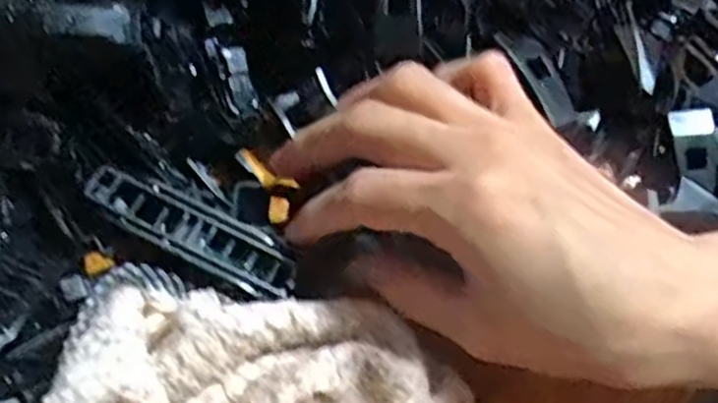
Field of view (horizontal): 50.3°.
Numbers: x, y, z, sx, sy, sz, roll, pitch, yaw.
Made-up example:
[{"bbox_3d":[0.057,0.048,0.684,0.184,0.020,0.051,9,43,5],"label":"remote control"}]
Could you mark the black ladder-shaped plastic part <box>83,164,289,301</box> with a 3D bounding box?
[{"bbox_3d":[-0.055,0.010,0.257,0.073,0.010,0.020,27,60,1],"label":"black ladder-shaped plastic part"}]

